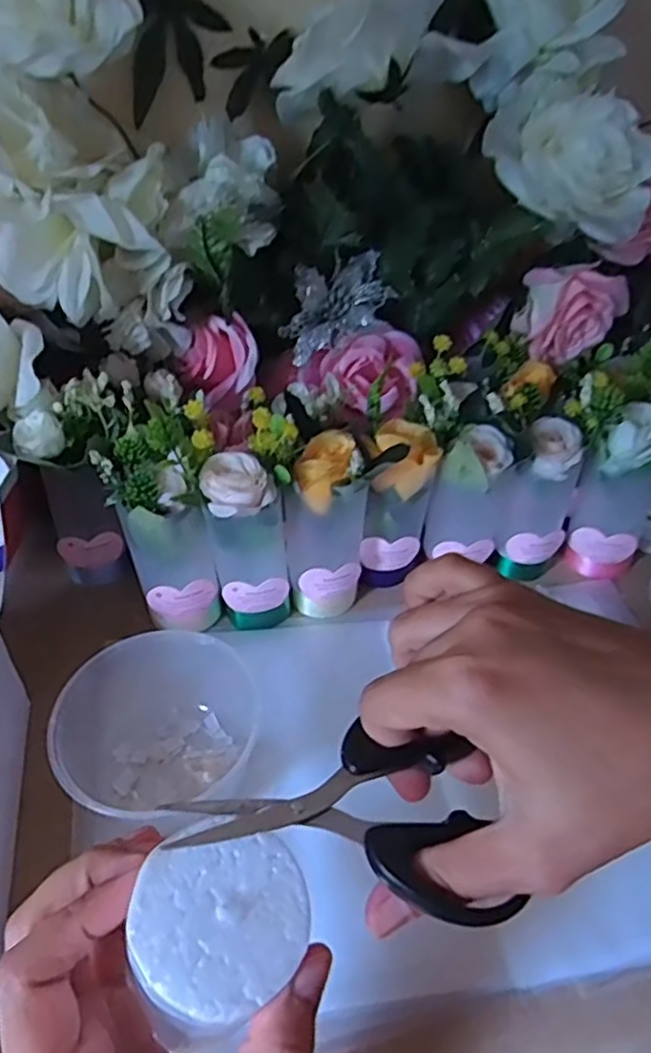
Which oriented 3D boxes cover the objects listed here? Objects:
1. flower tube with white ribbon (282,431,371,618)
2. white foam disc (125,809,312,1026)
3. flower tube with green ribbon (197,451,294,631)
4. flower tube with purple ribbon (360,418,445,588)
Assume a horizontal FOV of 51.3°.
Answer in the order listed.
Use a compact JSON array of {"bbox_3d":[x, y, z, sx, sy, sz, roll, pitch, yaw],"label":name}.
[{"bbox_3d":[0.000,0.002,0.469,0.053,0.125,0.046,6,42,3],"label":"flower tube with white ribbon"},{"bbox_3d":[-0.030,0.109,0.192,0.046,0.010,0.049,2,42,-2],"label":"white foam disc"},{"bbox_3d":[-0.051,0.014,0.454,0.052,0.132,0.037,-15,45,-19],"label":"flower tube with green ribbon"},{"bbox_3d":[0.053,-0.012,0.485,0.041,0.120,0.040,18,44,15],"label":"flower tube with purple ribbon"}]

